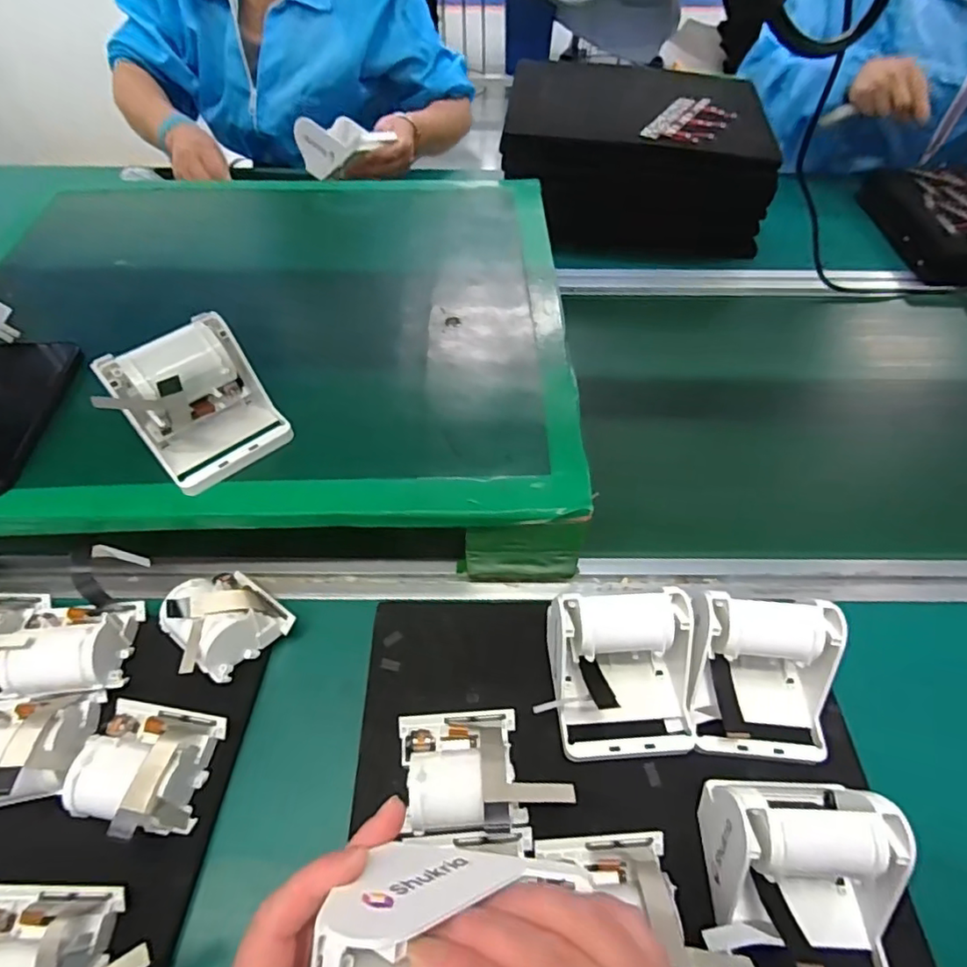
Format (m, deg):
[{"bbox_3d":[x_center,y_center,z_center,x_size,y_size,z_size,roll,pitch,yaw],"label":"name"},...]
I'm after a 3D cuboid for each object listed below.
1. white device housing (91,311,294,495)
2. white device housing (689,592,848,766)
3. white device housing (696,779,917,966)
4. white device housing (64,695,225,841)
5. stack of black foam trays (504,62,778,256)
[{"bbox_3d":[-0.207,-0.055,0.409,0.099,0.086,0.084,-36,62,-23],"label":"white device housing"},{"bbox_3d":[0.194,0.133,0.388,0.100,0.068,0.097,8,54,5],"label":"white device housing"},{"bbox_3d":[0.182,0.226,0.315,0.105,0.071,0.107,3,54,2],"label":"white device housing"},{"bbox_3d":[-0.221,0.181,0.363,0.077,0.049,0.075,8,54,6],"label":"white device housing"},{"bbox_3d":[0.202,-0.441,0.791,0.349,0.144,0.195,3,54,2],"label":"stack of black foam trays"}]

